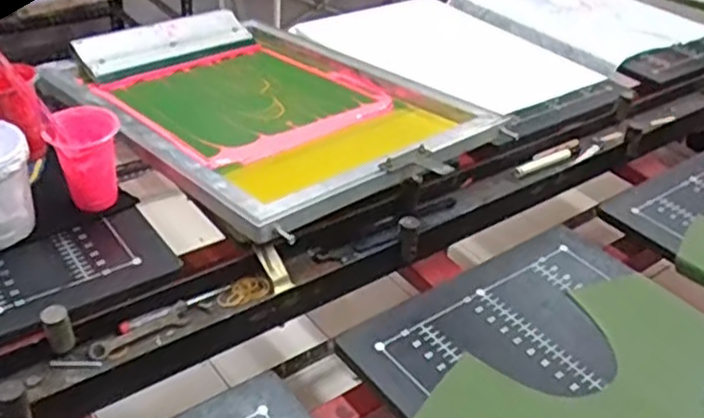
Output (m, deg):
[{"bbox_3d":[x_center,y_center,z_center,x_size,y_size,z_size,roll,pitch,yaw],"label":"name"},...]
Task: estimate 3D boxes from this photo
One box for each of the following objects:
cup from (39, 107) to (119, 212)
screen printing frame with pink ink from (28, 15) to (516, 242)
[{"bbox_3d":[-0.341,-0.059,0.910,0.086,0.128,0.075,-12,39,-21],"label":"cup"},{"bbox_3d":[-0.141,-0.167,1.119,0.477,0.062,0.643,-24,42,-35],"label":"screen printing frame with pink ink"}]

